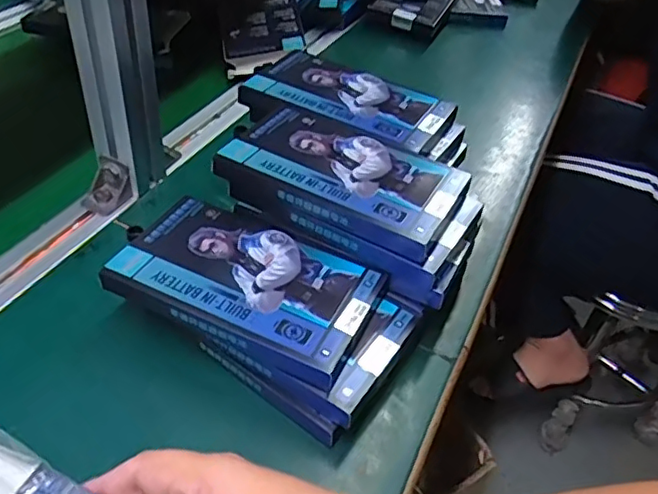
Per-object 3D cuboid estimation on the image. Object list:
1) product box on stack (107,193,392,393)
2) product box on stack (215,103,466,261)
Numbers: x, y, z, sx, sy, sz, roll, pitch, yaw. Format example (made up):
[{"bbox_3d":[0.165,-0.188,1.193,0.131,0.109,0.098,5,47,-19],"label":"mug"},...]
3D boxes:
[{"bbox_3d":[-0.053,0.021,0.402,0.163,0.019,0.101,20,44,15],"label":"product box on stack"},{"bbox_3d":[0.006,-0.058,0.445,0.176,0.020,0.099,23,45,19],"label":"product box on stack"}]

